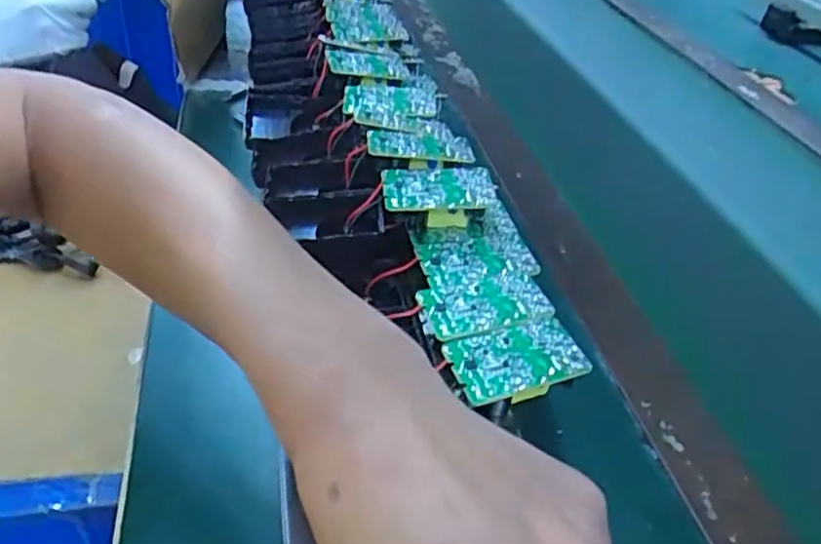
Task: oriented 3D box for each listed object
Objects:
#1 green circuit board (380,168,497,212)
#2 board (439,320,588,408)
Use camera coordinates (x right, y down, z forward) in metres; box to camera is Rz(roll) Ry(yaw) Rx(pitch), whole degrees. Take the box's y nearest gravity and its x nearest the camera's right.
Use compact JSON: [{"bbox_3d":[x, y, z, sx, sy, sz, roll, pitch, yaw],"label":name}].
[{"bbox_3d":[0.017,-0.048,0.393,0.066,0.009,0.034,0,38,-6],"label":"green circuit board"},{"bbox_3d":[0.050,0.041,0.321,0.061,0.004,0.035,-13,49,-18],"label":"board"}]

